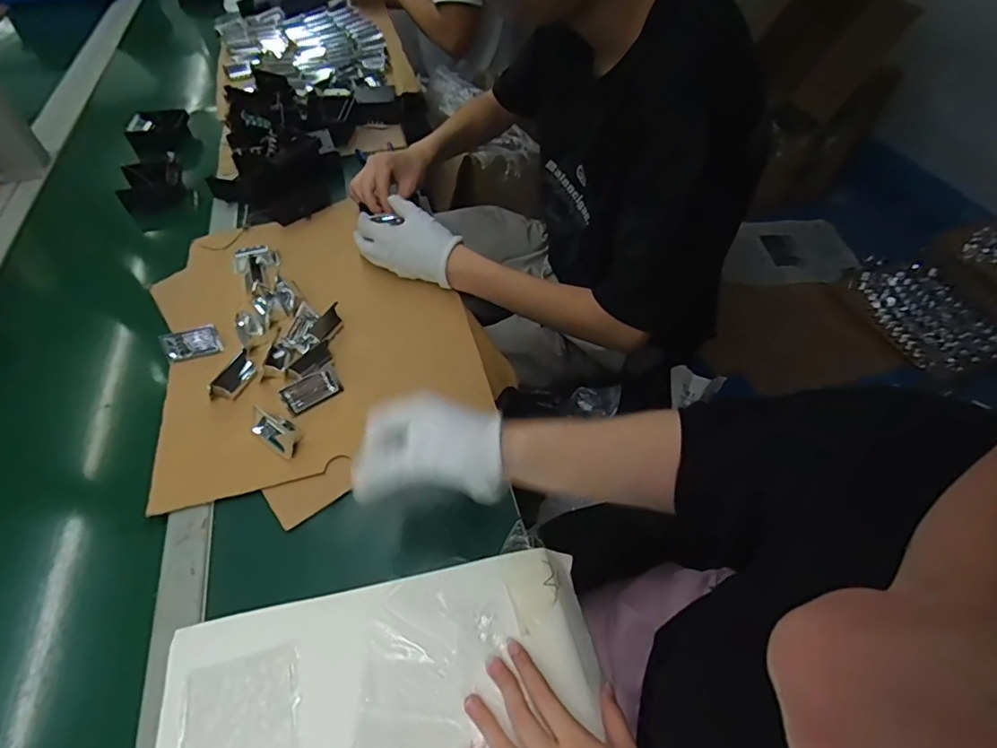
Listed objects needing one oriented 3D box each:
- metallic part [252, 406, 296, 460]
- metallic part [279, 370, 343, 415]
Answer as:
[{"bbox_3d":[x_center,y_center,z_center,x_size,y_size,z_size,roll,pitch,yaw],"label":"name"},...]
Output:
[{"bbox_3d":[-0.240,0.059,0.551,0.072,0.017,0.031,30,57,23],"label":"metallic part"},{"bbox_3d":[-0.215,0.018,0.585,0.060,0.018,0.034,-32,57,-24],"label":"metallic part"}]

